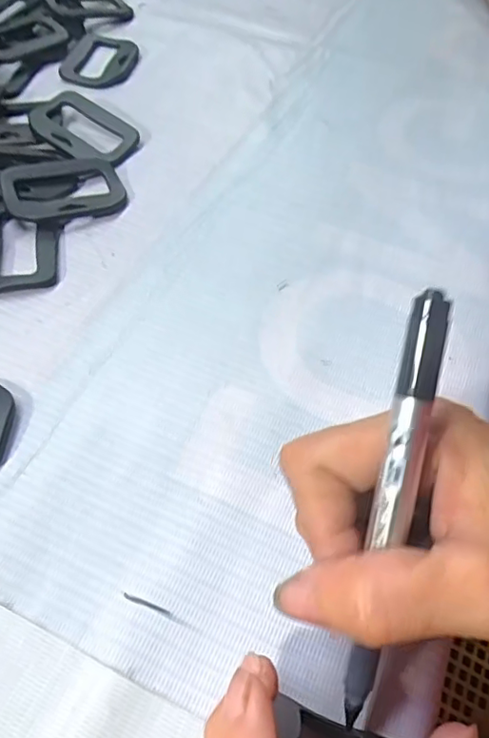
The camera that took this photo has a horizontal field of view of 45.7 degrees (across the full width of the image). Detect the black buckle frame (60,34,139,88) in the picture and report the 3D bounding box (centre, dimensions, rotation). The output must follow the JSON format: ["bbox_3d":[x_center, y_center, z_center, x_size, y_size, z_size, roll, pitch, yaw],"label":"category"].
[{"bbox_3d":[-0.099,-0.206,0.390,0.048,0.009,0.064,4,54,5],"label":"black buckle frame"}]

